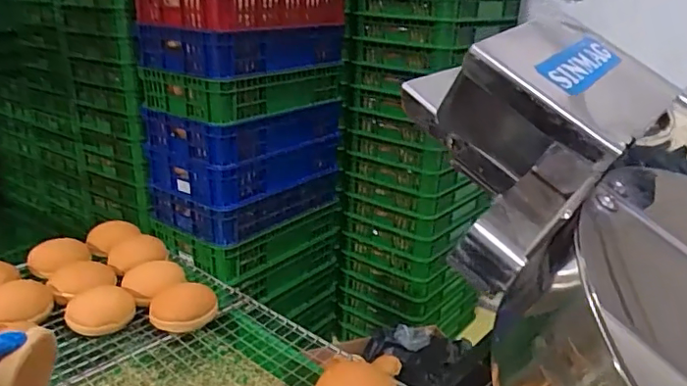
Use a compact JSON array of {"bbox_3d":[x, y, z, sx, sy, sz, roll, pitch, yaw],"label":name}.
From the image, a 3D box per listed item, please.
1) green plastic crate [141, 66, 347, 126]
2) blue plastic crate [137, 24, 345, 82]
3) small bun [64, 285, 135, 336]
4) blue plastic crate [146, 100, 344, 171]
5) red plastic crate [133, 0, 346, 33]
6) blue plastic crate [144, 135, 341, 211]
[{"bbox_3d":[-0.319,-0.365,1.883,0.361,0.125,0.607,15,24,30],"label":"green plastic crate"},{"bbox_3d":[-0.309,-0.482,1.818,0.370,0.125,0.589,15,24,30],"label":"blue plastic crate"},{"bbox_3d":[-0.433,0.207,0.984,0.115,0.035,0.104,0,21,-7],"label":"small bun"},{"bbox_3d":[-0.331,-0.234,1.935,0.366,0.147,0.591,15,24,30],"label":"blue plastic crate"},{"bbox_3d":[-0.307,-0.610,1.785,0.405,0.132,0.594,13,23,26],"label":"red plastic crate"},{"bbox_3d":[-0.333,-0.120,1.955,0.359,0.137,0.580,15,24,30],"label":"blue plastic crate"}]

